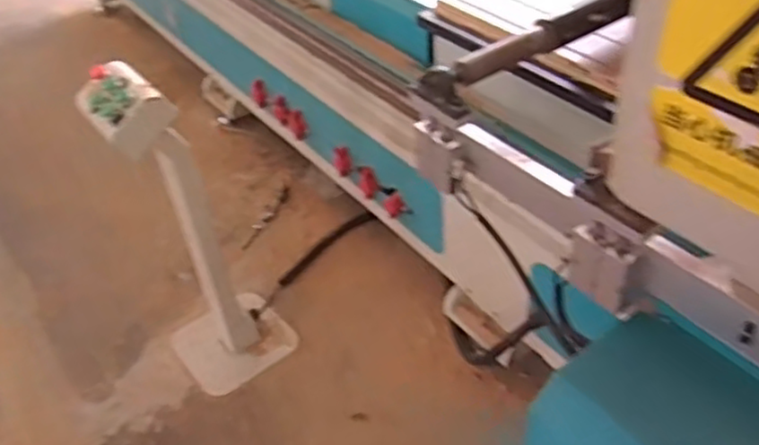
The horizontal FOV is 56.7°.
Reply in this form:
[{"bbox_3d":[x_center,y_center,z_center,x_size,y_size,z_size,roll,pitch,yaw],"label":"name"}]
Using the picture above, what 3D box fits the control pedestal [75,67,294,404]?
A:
[{"bbox_3d":[-0.438,0.031,1.692,0.313,0.895,0.245,-20,43,-14],"label":"control pedestal"}]

